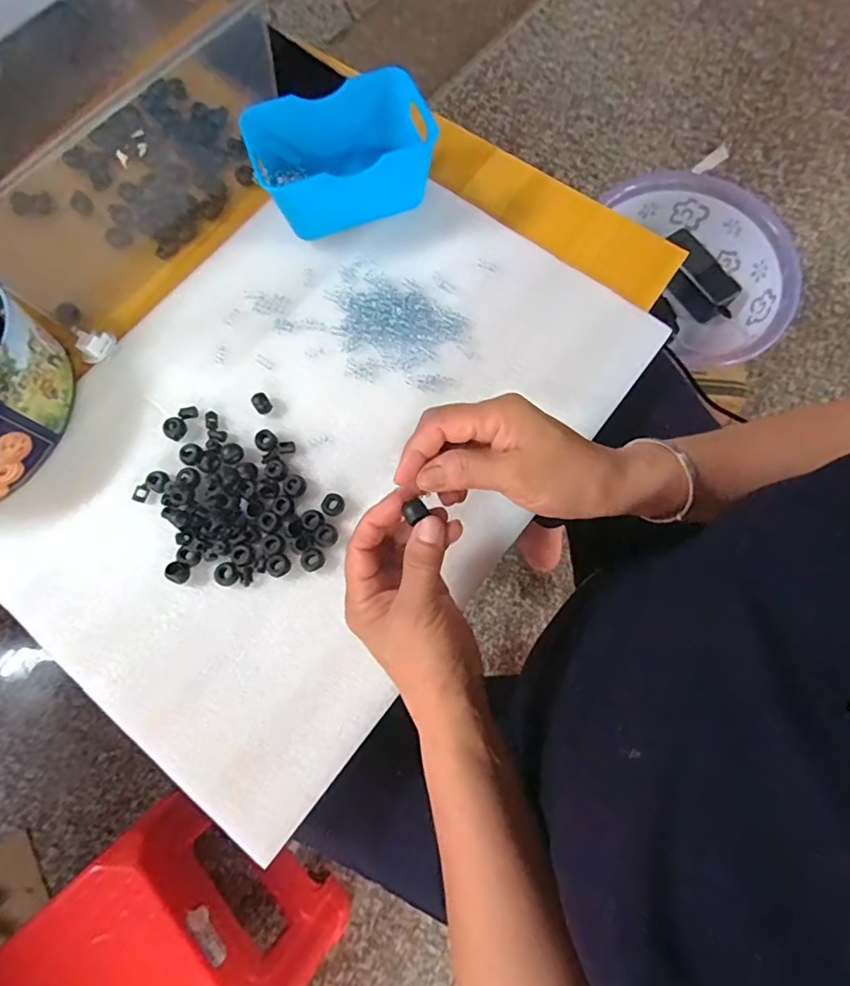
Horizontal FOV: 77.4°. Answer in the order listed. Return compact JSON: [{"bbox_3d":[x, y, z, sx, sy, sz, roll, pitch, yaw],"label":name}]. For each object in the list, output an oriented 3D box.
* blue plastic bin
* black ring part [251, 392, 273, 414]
[{"bbox_3d":[-0.071,-0.289,0.458,0.145,0.062,0.093,-18,74,-4],"label":"blue plastic bin"},{"bbox_3d":[-0.134,-0.074,0.436,0.013,0.011,0.015,-35,78,-8],"label":"black ring part"}]

